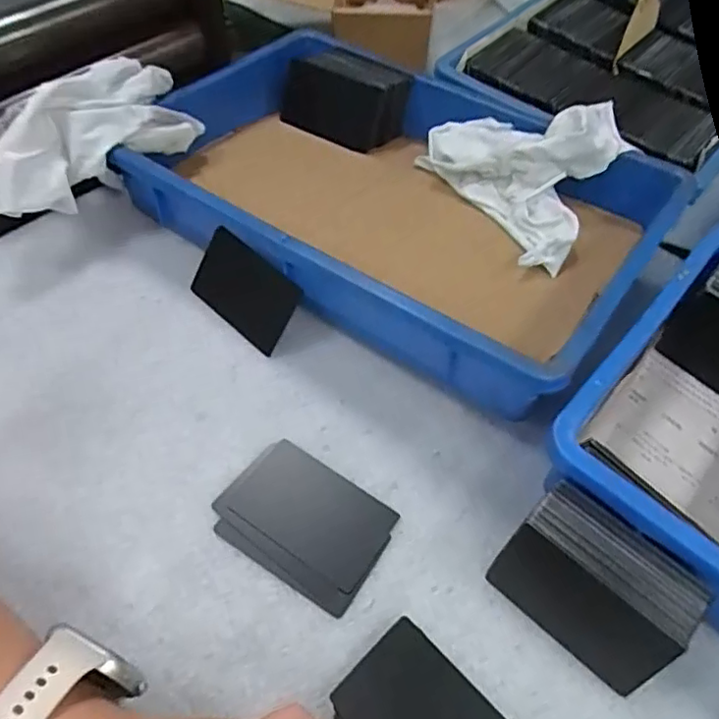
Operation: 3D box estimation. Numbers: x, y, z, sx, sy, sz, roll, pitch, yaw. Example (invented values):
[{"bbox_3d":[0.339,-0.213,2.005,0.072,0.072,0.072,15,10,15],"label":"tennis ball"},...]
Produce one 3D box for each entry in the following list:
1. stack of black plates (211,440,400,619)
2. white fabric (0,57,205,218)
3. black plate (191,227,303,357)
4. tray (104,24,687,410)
[{"bbox_3d":[-0.031,0.089,0.344,0.091,0.004,0.067,29,58,17],"label":"stack of black plates"},{"bbox_3d":[-0.198,-0.168,0.450,0.159,0.058,0.078,-27,63,-20],"label":"white fabric"},{"bbox_3d":[-0.080,-0.048,0.427,0.083,0.010,0.051,39,97,17],"label":"black plate"},{"bbox_3d":[0.028,-0.129,0.469,0.365,0.081,0.252,30,59,18],"label":"tray"}]

